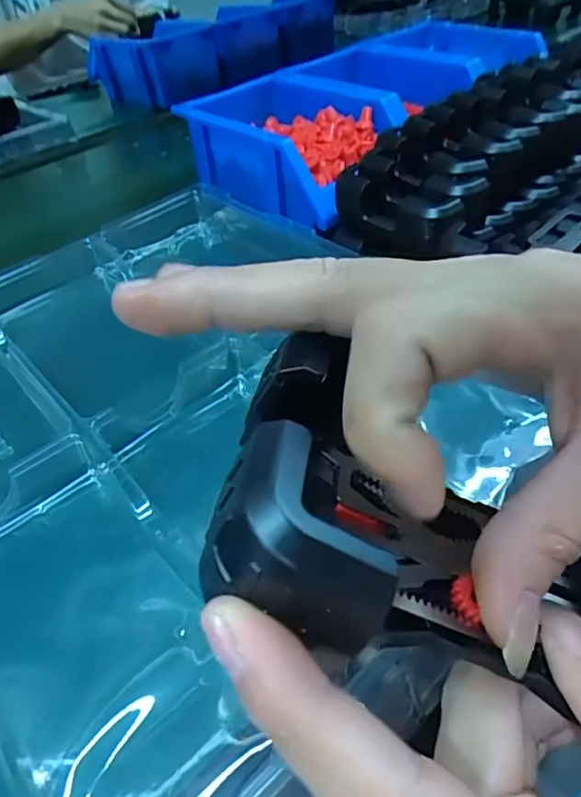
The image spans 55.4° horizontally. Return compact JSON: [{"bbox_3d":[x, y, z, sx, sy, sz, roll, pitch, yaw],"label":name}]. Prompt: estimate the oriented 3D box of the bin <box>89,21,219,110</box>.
[{"bbox_3d":[-0.191,-0.464,0.780,0.149,0.092,0.124,32,55,33],"label":"bin"}]

